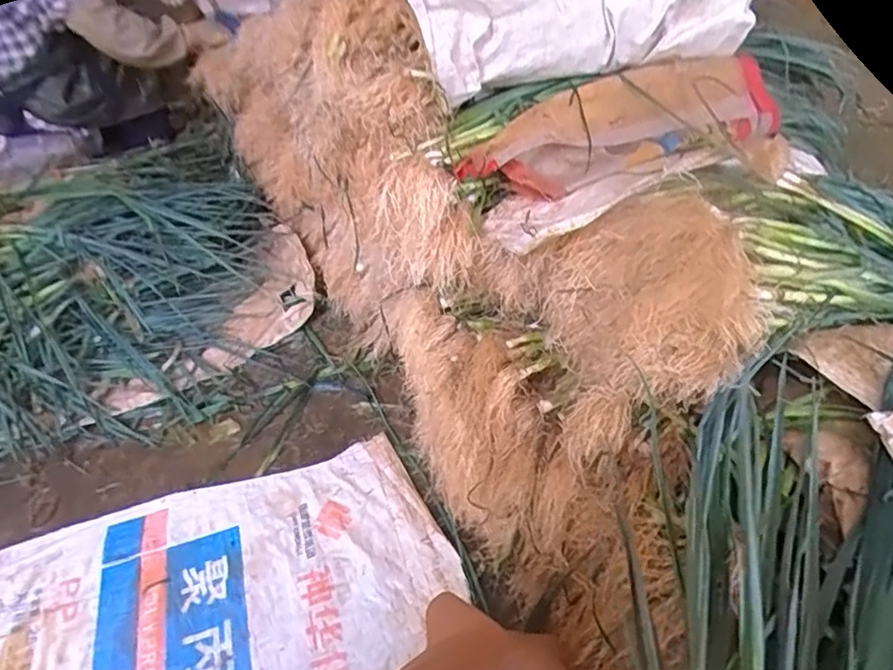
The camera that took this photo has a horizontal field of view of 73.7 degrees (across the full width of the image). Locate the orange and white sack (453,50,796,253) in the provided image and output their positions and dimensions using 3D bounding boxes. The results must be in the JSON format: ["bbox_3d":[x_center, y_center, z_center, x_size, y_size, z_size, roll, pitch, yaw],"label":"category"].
[{"bbox_3d":[0.294,-0.271,0.859,0.540,0.112,0.263,-20,47,-17],"label":"orange and white sack"}]

